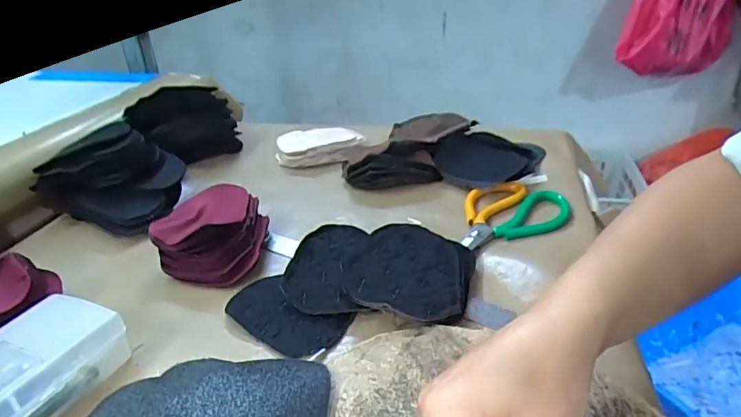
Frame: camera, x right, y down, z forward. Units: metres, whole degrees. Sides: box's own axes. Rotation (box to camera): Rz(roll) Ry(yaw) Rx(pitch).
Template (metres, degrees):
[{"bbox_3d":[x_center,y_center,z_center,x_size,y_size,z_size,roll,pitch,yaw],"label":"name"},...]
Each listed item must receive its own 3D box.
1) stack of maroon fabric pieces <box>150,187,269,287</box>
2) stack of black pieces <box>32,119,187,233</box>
[{"bbox_3d":[-0.154,0.021,0.483,0.097,0.042,0.119,-4,29,1],"label":"stack of maroon fabric pieces"},{"bbox_3d":[-0.283,-0.039,0.551,0.116,0.081,0.123,14,35,26],"label":"stack of black pieces"}]

